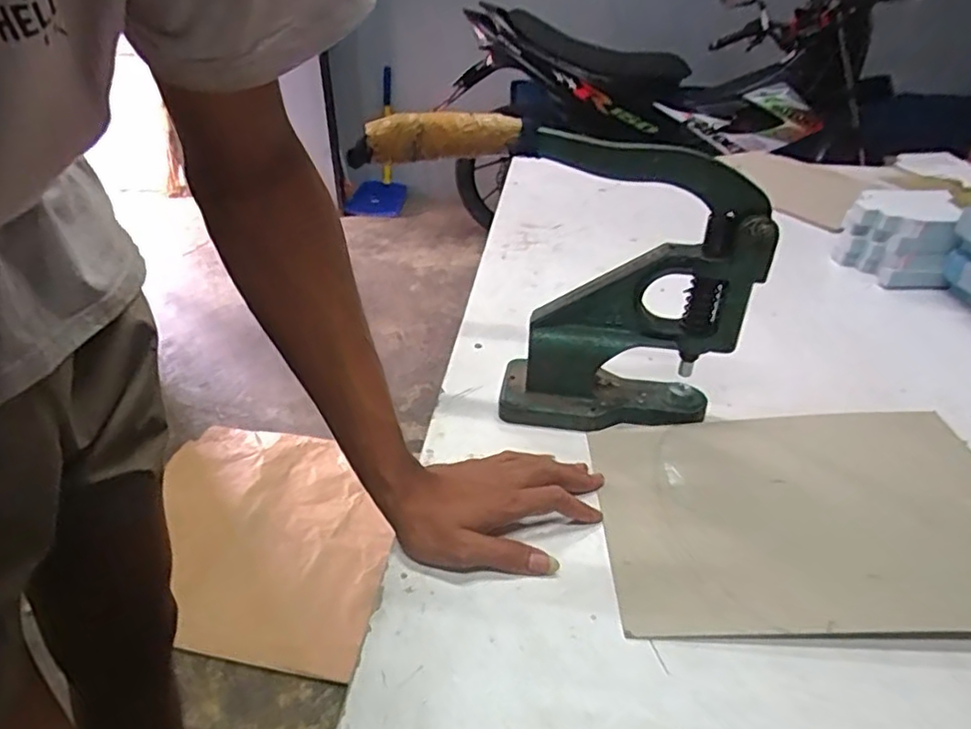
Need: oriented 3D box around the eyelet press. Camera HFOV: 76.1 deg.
[{"bbox_3d":[0.056,-0.068,0.541,0.344,0.256,0.077,8,32,12],"label":"eyelet press"}]

